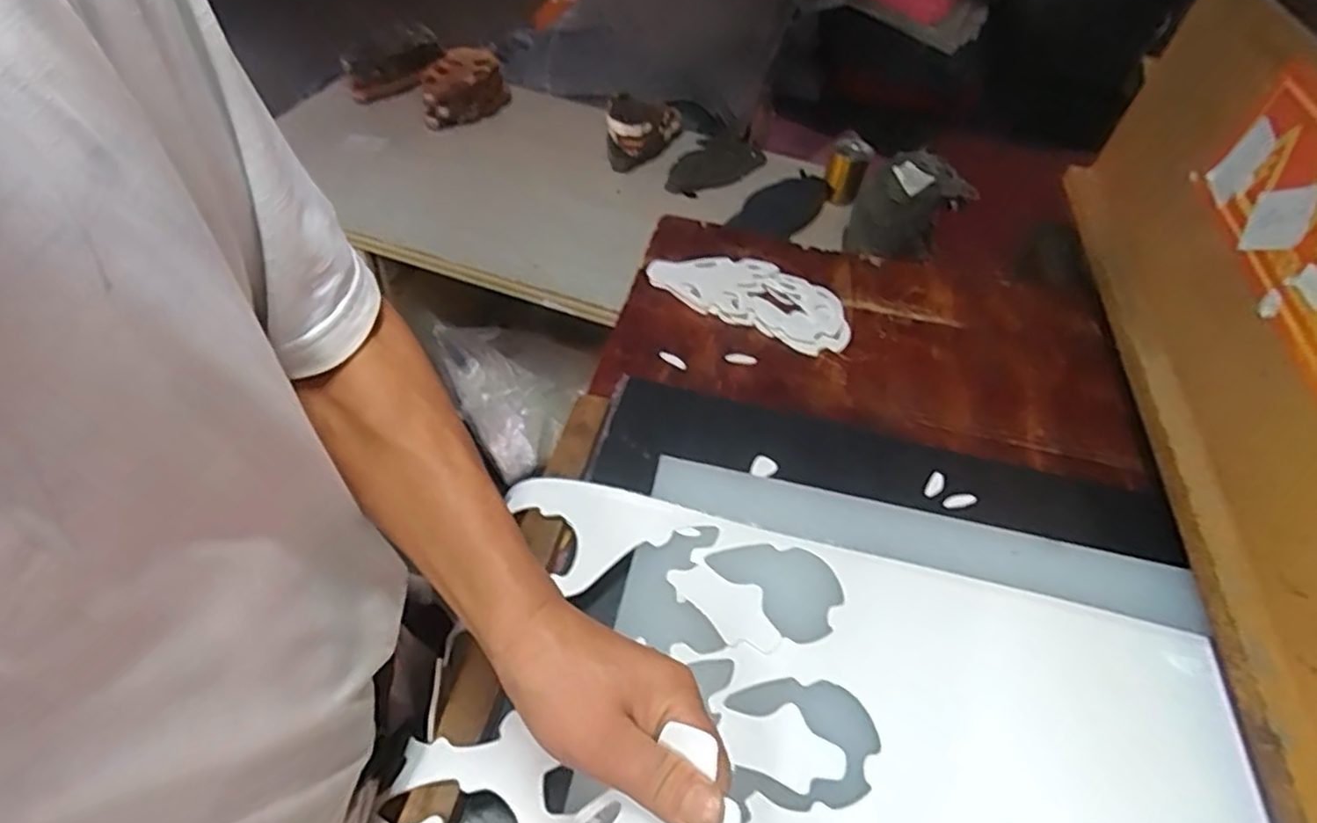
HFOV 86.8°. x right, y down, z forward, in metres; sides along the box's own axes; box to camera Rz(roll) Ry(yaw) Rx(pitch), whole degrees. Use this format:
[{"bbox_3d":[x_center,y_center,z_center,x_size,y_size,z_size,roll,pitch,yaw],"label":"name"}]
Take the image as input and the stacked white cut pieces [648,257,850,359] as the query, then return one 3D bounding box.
[{"bbox_3d":[0.114,-0.144,0.833,0.242,0.013,0.108,25,52,15],"label":"stacked white cut pieces"}]

